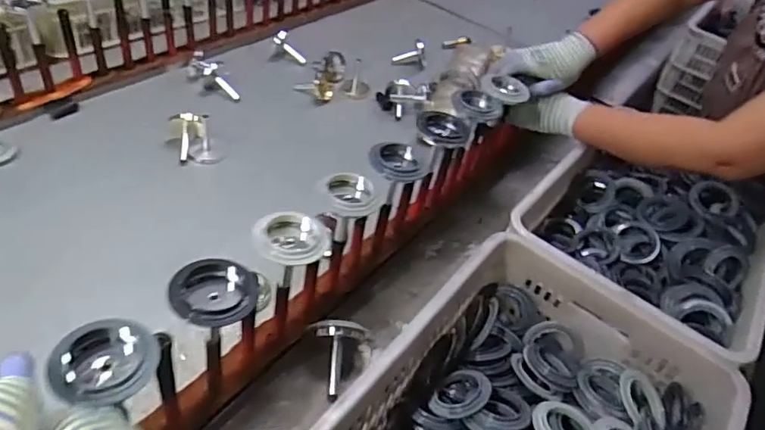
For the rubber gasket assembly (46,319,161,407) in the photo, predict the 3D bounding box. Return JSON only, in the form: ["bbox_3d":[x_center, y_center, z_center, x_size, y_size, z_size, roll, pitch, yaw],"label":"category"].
[{"bbox_3d":[-0.222,0.119,0.446,0.072,0.025,0.074,4,42,-4],"label":"rubber gasket assembly"}]

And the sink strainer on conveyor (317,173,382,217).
[{"bbox_3d":[-0.036,-0.025,0.656,0.065,0.022,0.059,-7,44,-15],"label":"sink strainer on conveyor"}]

